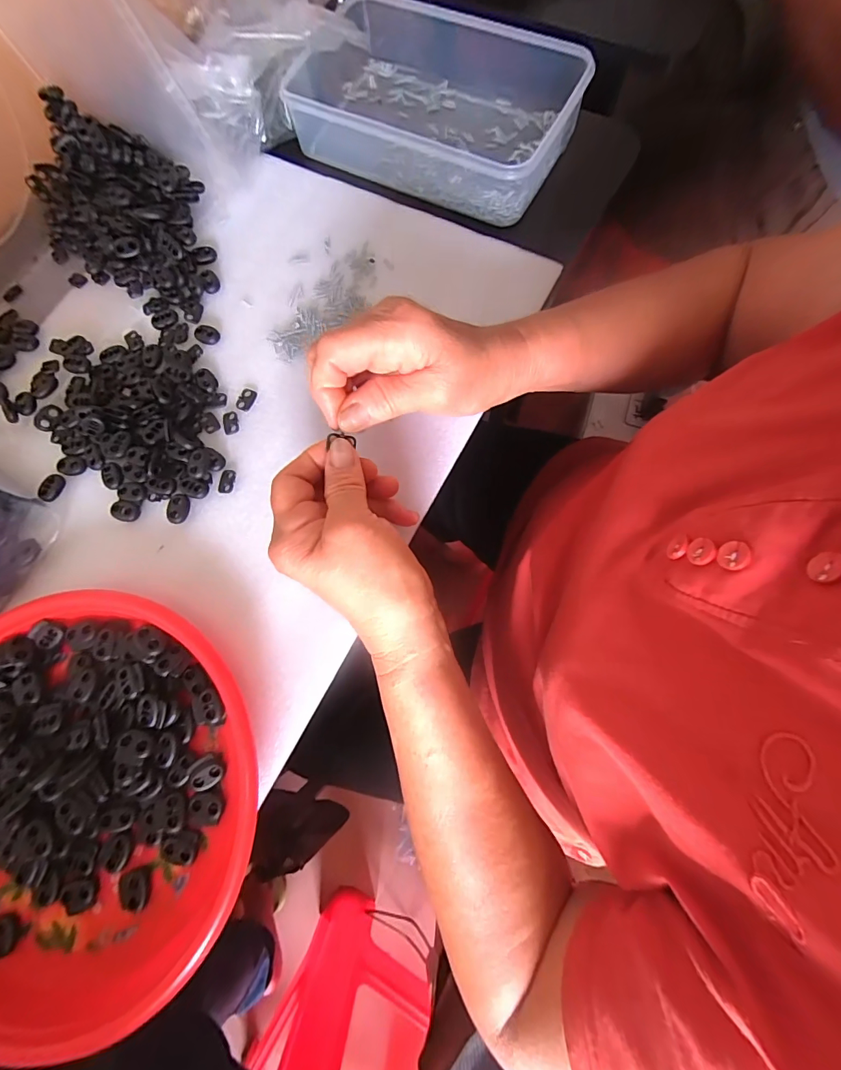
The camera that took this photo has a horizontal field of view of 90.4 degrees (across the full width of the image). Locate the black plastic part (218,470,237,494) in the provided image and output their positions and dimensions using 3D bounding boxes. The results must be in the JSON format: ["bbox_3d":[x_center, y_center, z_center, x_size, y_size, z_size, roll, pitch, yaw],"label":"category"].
[{"bbox_3d":[-0.145,-0.041,0.312,0.011,0.004,0.018,4,77,5],"label":"black plastic part"}]

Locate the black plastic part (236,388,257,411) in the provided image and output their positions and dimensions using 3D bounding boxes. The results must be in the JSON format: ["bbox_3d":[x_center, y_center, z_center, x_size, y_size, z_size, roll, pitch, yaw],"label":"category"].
[{"bbox_3d":[-0.138,-0.107,0.329,0.013,0.004,0.018,23,79,9],"label":"black plastic part"}]

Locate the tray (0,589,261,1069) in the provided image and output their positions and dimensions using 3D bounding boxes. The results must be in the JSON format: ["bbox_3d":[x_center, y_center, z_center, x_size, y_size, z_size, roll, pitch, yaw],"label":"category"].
[{"bbox_3d":[-0.226,0.162,0.254,0.240,0.024,0.230,-1,77,4],"label":"tray"}]

